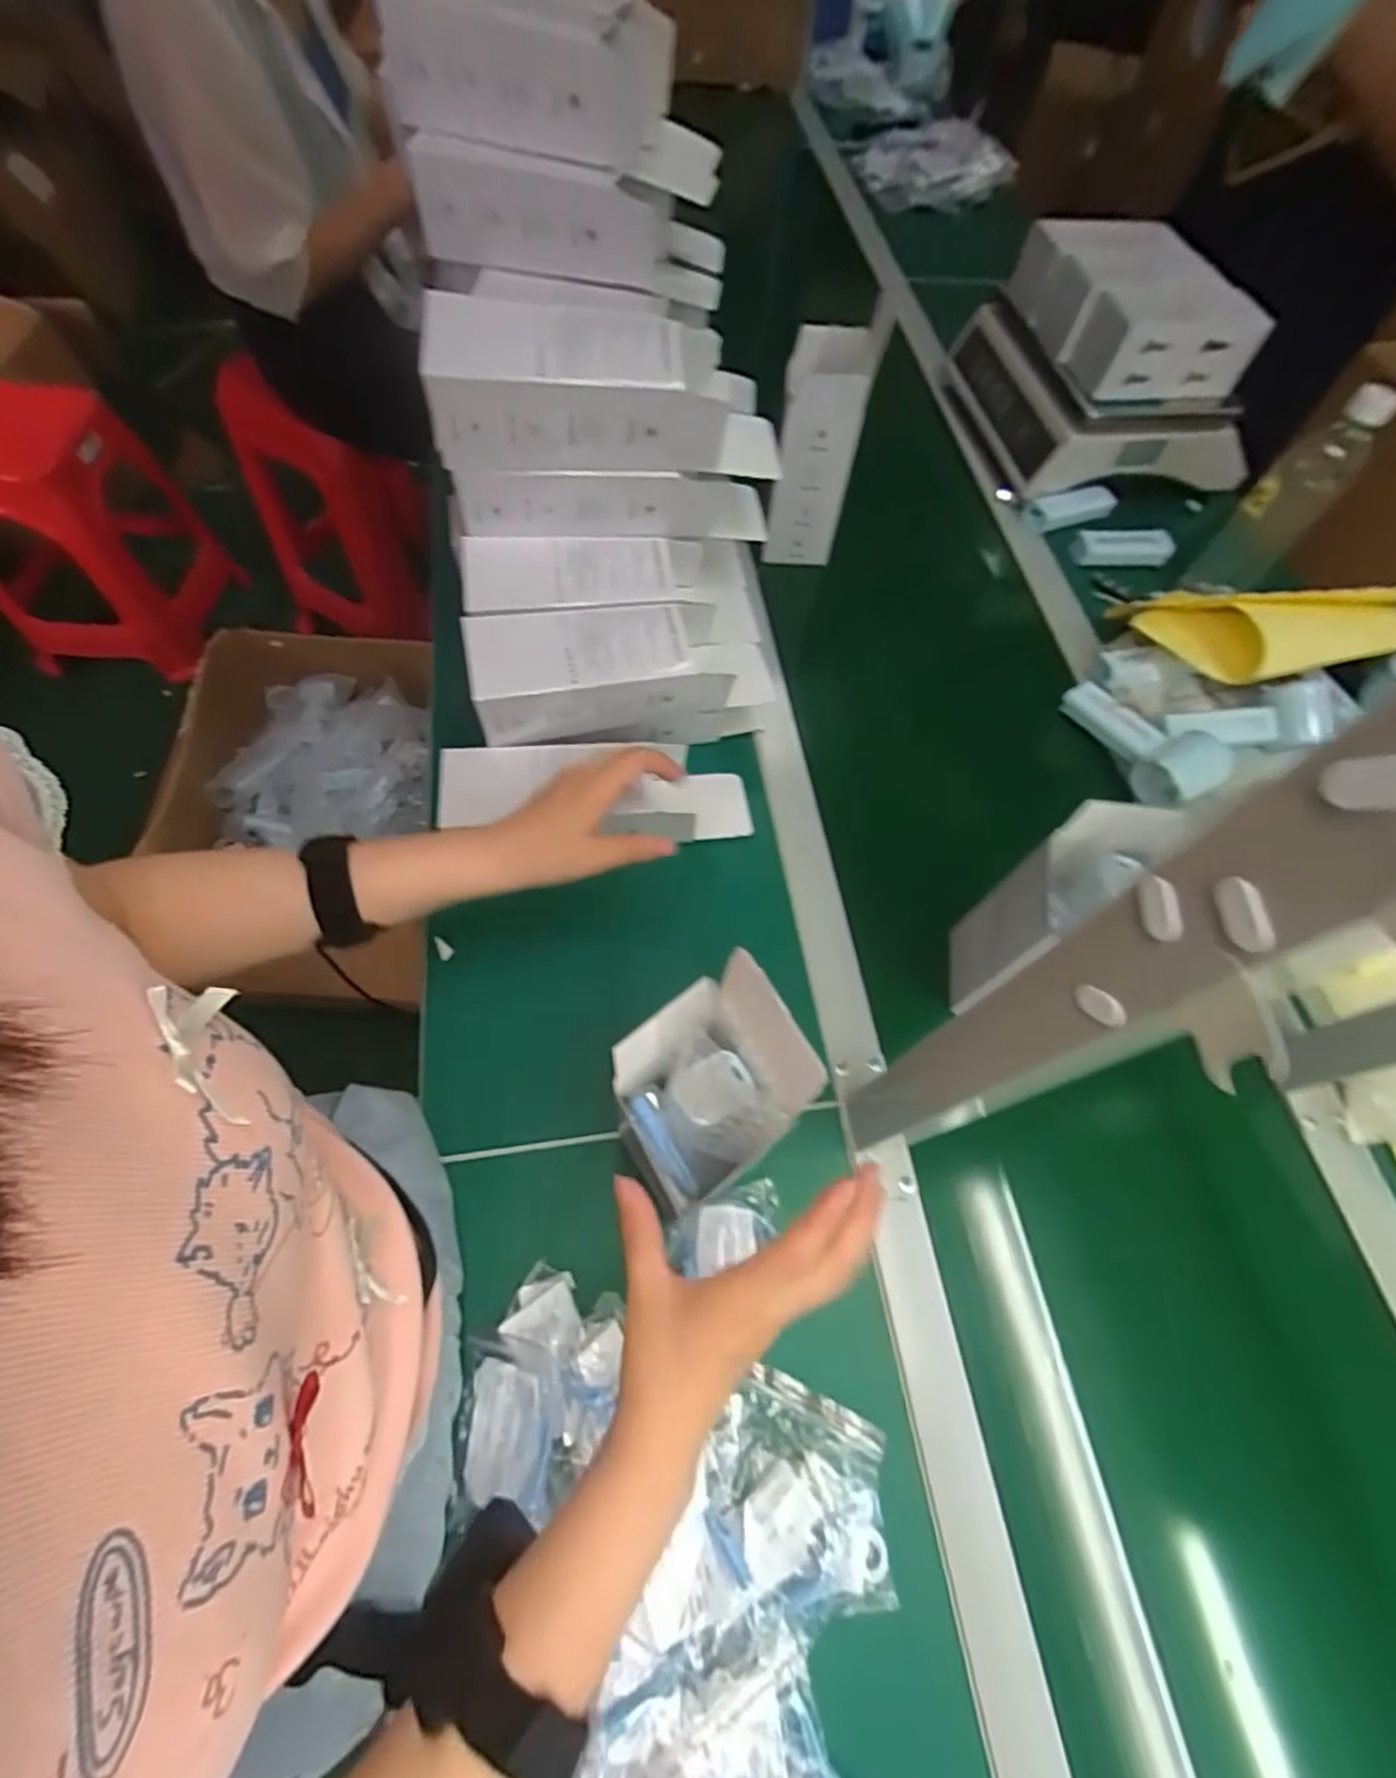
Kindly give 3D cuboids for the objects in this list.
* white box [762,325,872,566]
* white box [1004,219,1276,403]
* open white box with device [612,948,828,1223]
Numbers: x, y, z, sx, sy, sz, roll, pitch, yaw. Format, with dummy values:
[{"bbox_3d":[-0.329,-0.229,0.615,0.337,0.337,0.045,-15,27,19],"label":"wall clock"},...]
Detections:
[{"bbox_3d":[0.116,-0.441,0.726,0.073,0.191,0.087,6,63,0],"label":"white box"},{"bbox_3d":[0.490,-0.670,0.818,0.177,0.077,0.241,-9,64,-8],"label":"white box"},{"bbox_3d":[0.001,0.097,0.345,0.081,0.122,0.079,-31,69,-17],"label":"open white box with device"}]

